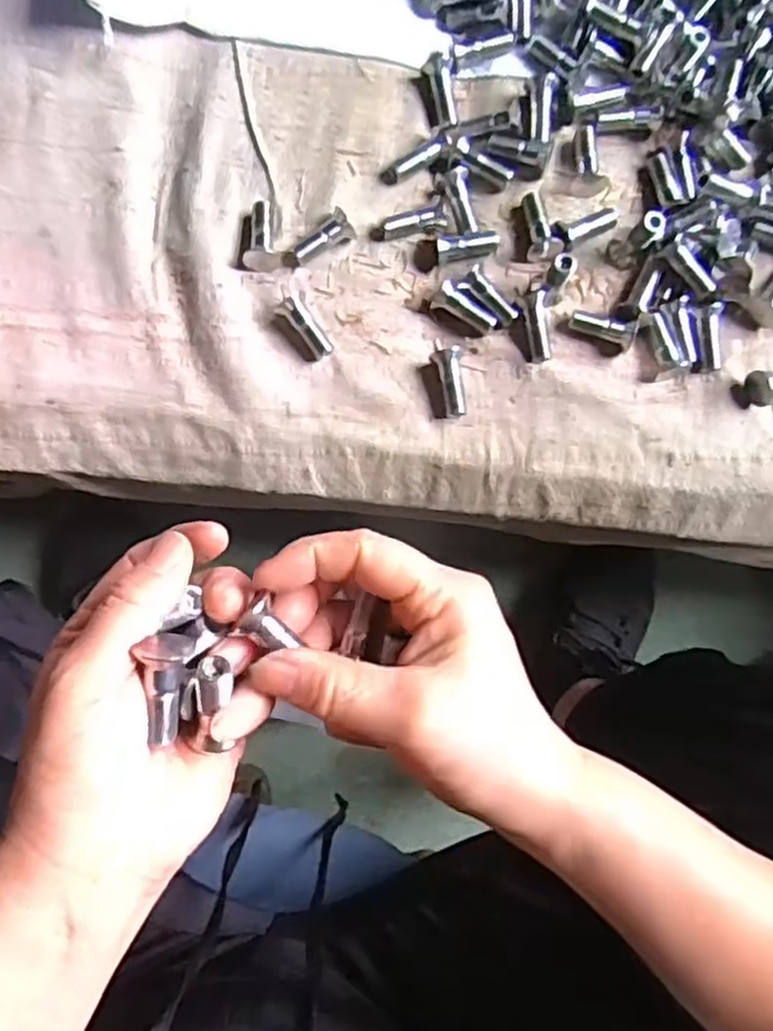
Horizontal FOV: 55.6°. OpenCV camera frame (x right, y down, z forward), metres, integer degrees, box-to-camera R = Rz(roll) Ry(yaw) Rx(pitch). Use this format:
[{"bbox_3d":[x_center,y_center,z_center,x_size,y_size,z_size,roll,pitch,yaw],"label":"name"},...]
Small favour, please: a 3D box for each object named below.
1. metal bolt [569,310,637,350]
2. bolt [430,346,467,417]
[{"bbox_3d":[0.118,-0.101,0.396,0.036,0.017,0.012,20,84,-1],"label":"metal bolt"},{"bbox_3d":[0.035,-0.071,0.392,0.015,0.011,0.035,-10,85,-4],"label":"bolt"}]

